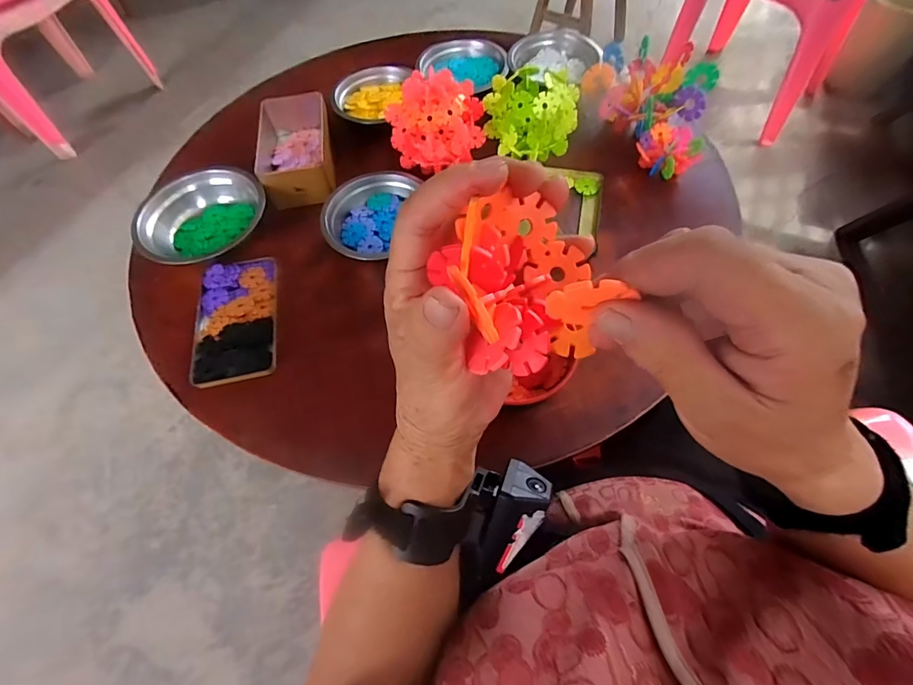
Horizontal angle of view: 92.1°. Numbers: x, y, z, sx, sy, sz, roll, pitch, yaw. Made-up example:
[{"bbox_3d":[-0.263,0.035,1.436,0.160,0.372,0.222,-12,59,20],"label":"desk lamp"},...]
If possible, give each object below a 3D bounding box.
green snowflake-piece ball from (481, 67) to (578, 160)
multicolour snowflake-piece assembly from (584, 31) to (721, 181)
[{"bbox_3d":[0.099,-0.305,0.586,0.109,0.082,0.105,-2,61,3],"label":"green snowflake-piece ball"},{"bbox_3d":[0.262,-0.333,0.615,0.166,0.072,0.180,13,63,11],"label":"multicolour snowflake-piece assembly"}]

